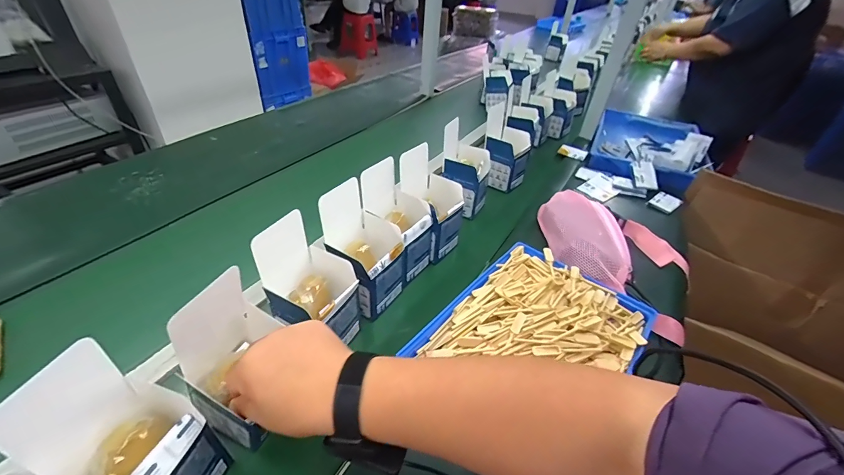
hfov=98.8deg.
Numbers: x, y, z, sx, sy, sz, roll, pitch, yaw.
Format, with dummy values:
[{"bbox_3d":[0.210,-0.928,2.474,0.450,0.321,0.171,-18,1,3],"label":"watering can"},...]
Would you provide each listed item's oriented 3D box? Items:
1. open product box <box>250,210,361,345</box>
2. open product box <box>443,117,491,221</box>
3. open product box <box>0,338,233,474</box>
[{"bbox_3d":[-0.139,0.066,0.464,0.098,0.158,0.092,21,41,21],"label":"open product box"},{"bbox_3d":[0.092,-0.135,0.768,0.106,0.177,0.104,14,39,13],"label":"open product box"},{"bbox_3d":[-0.248,0.181,0.314,0.096,0.171,0.094,18,40,18],"label":"open product box"}]

